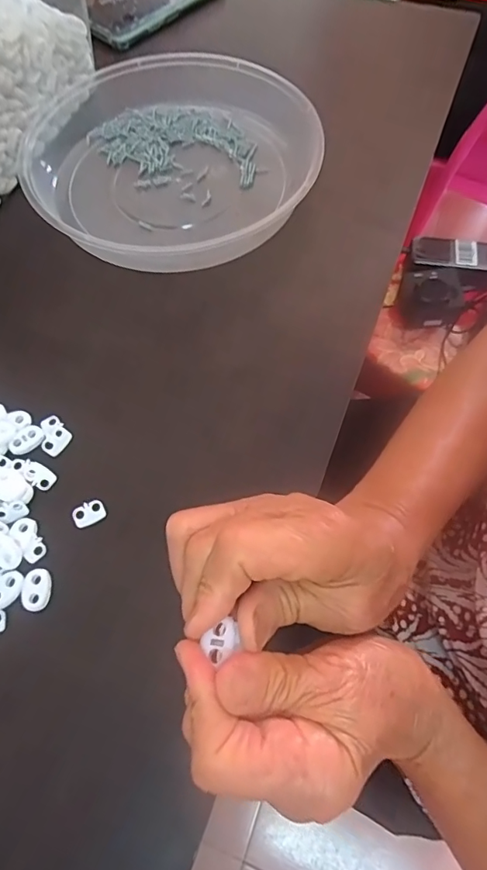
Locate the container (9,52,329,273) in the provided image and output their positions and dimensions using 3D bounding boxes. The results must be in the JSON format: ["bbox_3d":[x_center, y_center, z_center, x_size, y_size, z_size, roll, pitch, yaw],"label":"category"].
[{"bbox_3d":[-0.067,-0.225,0.395,0.235,0.043,0.225,0,65,1],"label":"container"}]

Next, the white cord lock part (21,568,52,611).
[{"bbox_3d":[-0.117,0.087,0.271,0.015,0.004,0.023,-4,65,-1],"label":"white cord lock part"}]

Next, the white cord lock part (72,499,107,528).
[{"bbox_3d":[-0.094,0.048,0.289,0.019,0.004,0.014,-30,68,-13],"label":"white cord lock part"}]

